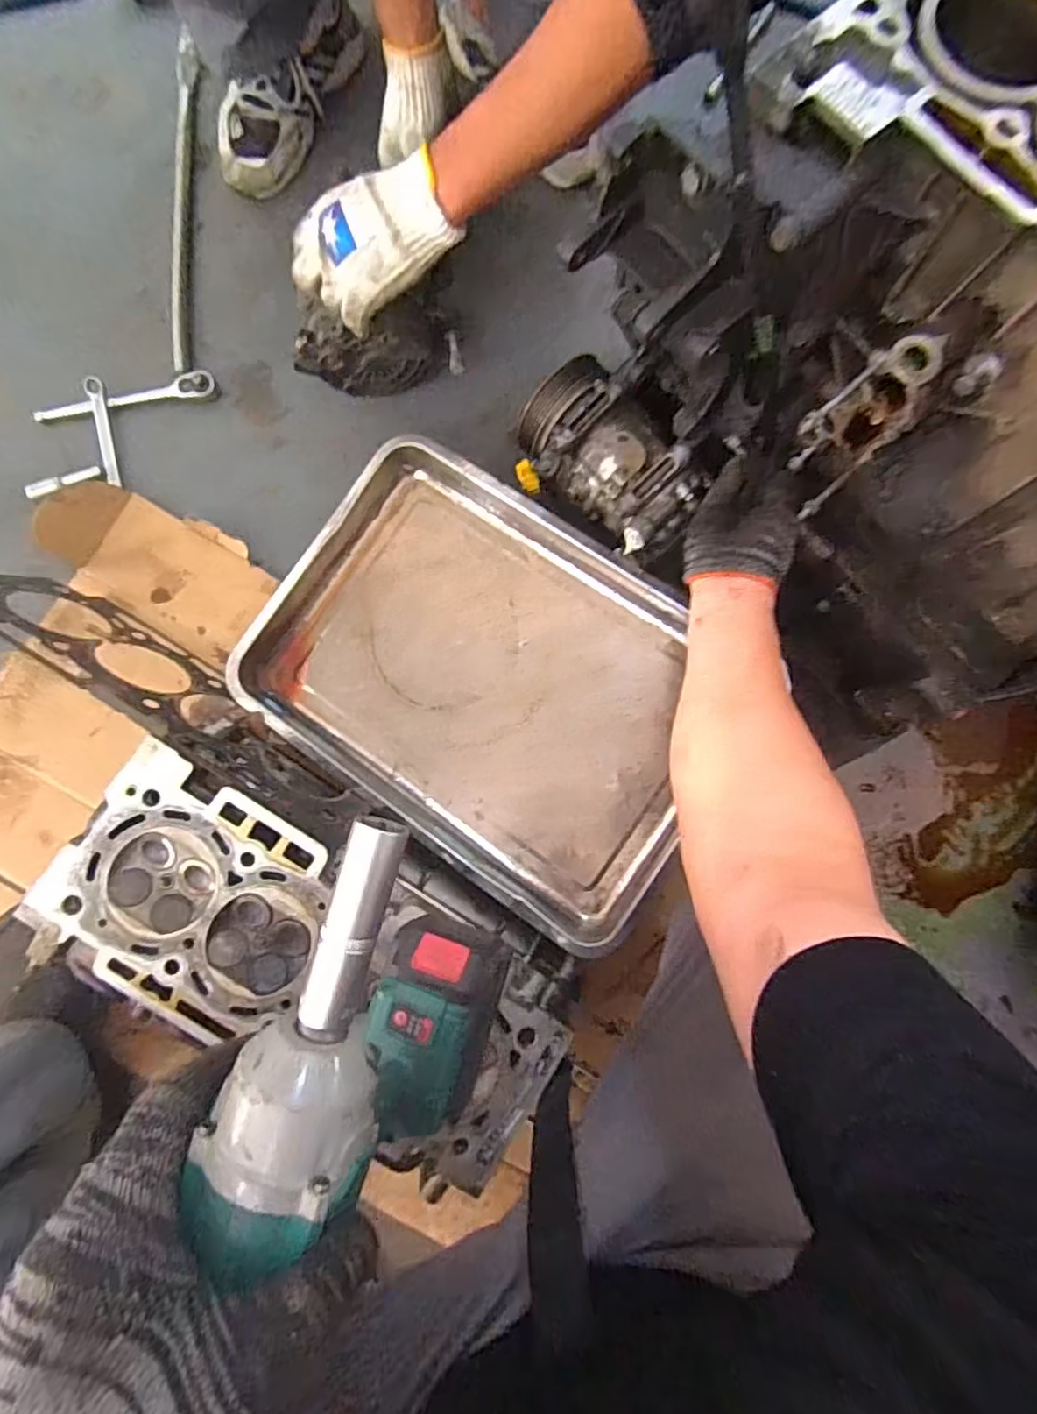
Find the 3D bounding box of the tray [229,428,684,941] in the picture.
[{"bbox_3d":[-0.030,-0.027,0.649,0.499,0.057,0.352,36,88,8],"label":"tray"}]

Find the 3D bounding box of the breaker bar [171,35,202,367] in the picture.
[{"bbox_3d":[-0.393,-0.584,0.721,0.026,0.021,0.404,0,85,-7],"label":"breaker bar"}]

